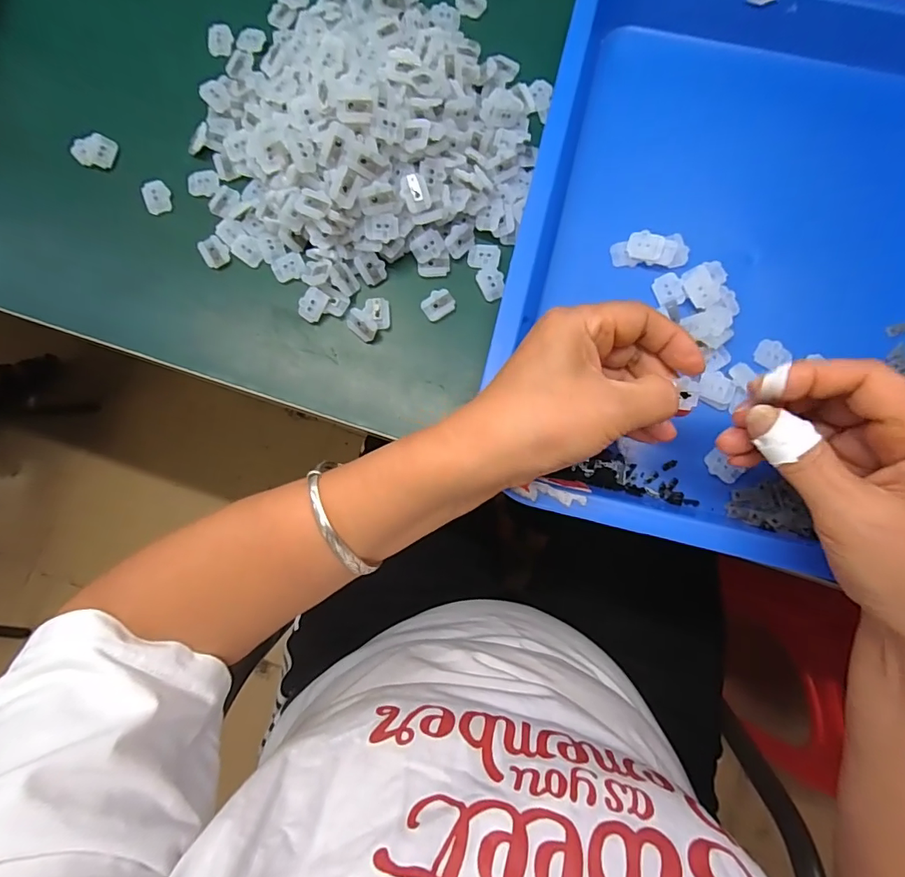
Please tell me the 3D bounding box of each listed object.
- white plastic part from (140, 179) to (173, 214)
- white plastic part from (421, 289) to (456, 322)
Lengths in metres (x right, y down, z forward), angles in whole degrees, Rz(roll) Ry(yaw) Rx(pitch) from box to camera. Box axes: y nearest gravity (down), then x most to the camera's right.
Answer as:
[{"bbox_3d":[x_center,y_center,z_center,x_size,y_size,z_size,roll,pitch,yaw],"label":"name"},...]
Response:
[{"bbox_3d":[-0.210,-0.171,0.339,0.018,0.007,0.022,-25,81,-3],"label":"white plastic part"},{"bbox_3d":[-0.010,-0.090,0.321,0.021,0.004,0.017,-35,82,-4],"label":"white plastic part"}]

